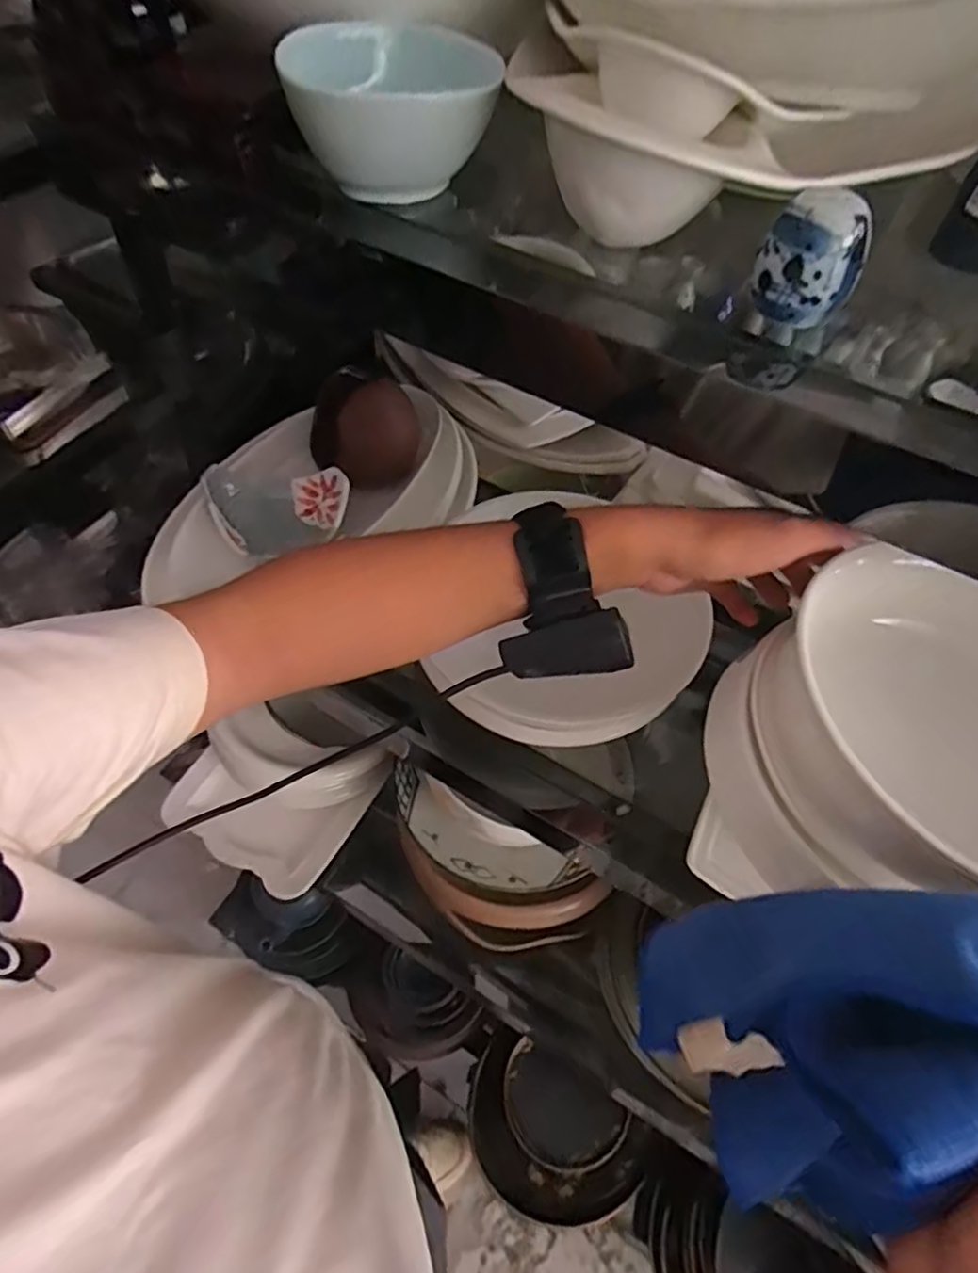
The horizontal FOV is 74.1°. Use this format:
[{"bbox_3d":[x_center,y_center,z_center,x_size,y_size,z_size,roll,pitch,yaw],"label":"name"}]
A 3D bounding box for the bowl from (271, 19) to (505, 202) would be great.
[{"bbox_3d":[-0.057,-0.301,0.371,0.115,0.060,0.115,2,55,-3],"label":"bowl"}]

